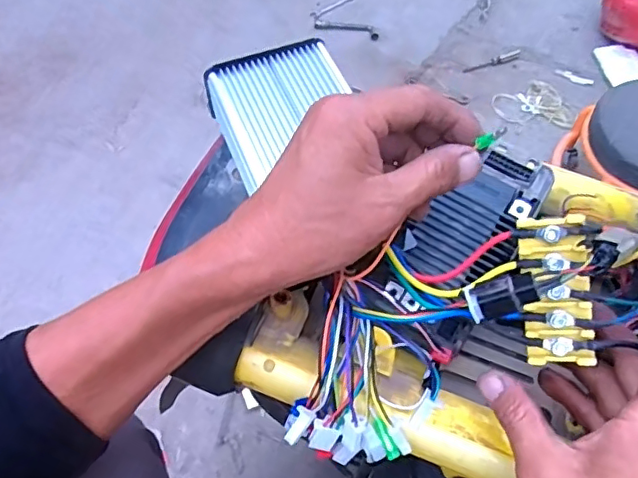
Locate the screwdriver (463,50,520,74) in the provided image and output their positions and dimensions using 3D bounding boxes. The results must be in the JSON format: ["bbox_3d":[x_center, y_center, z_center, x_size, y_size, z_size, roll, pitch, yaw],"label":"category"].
[{"bbox_3d":[0.439,-0.445,1.400,0.161,0.018,0.025,-18,60,-13],"label":"screwdriver"}]

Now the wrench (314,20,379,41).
[{"bbox_3d":[0.074,-0.552,1.449,0.166,0.013,0.058,8,58,3],"label":"wrench"}]

